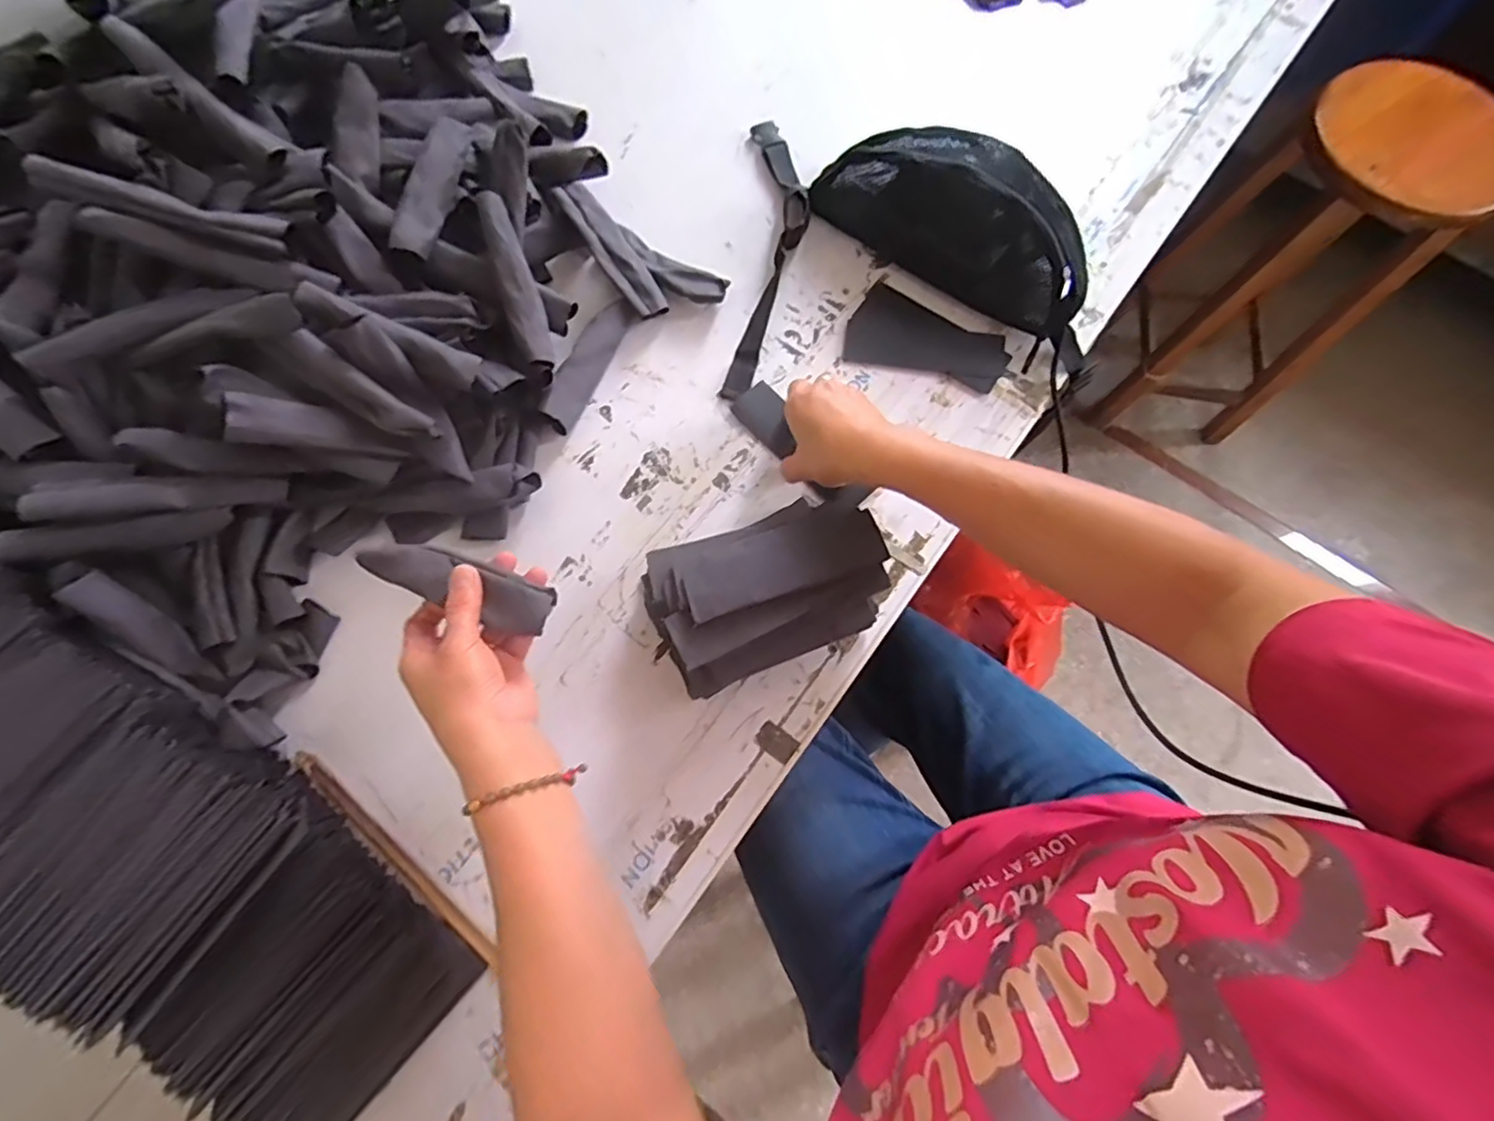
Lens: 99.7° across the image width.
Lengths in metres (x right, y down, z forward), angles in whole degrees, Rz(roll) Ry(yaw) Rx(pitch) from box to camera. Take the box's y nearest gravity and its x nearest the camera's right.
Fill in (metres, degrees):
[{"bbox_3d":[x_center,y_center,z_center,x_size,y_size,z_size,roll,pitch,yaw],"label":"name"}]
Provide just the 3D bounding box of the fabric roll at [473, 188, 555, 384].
[{"bbox_3d":[-0.193,-0.230,0.533,0.028,0.019,0.163,-18,91,-6],"label":"fabric roll"}]

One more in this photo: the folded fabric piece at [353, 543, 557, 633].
[{"bbox_3d":[-0.201,0.016,0.432,0.145,0.011,0.038,17,74,12],"label":"folded fabric piece"}]

